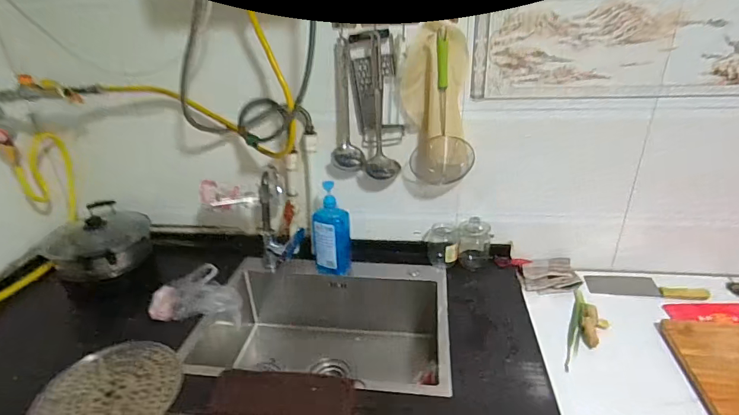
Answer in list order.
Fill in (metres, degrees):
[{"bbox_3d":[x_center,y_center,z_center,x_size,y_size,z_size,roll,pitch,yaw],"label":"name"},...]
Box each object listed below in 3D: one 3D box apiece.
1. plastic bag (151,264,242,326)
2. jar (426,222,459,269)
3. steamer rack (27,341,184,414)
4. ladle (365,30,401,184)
[{"bbox_3d":[-0.437,0.209,1.063,0.219,0.141,0.129,3,29,7],"label":"plastic bag"},{"bbox_3d":[0.209,0.103,1.216,0.094,0.103,0.099,3,29,8],"label":"jar"},{"bbox_3d":[-0.523,0.376,0.855,0.264,0.027,0.231,-18,37,-30],"label":"steamer rack"},{"bbox_3d":[0.033,-0.238,1.071,0.085,0.367,0.054,1,28,3],"label":"ladle"}]

